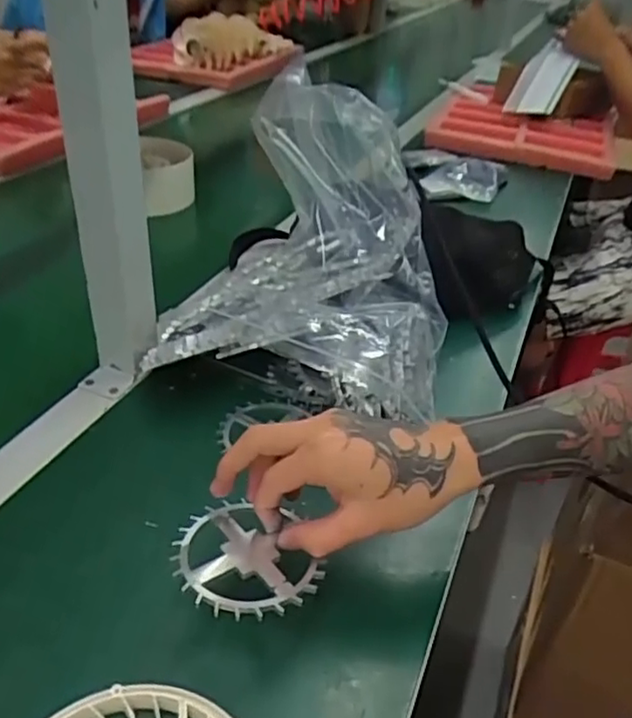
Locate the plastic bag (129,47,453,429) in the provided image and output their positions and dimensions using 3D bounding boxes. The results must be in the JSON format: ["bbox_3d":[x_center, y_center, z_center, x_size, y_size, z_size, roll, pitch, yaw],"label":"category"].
[{"bbox_3d":[0.006,-0.107,0.538,0.226,0.176,0.215,12,36,10],"label":"plastic bag"}]

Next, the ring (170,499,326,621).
[{"bbox_3d":[-0.041,0.113,0.373,0.077,0.010,0.086,-12,39,-22],"label":"ring"}]

